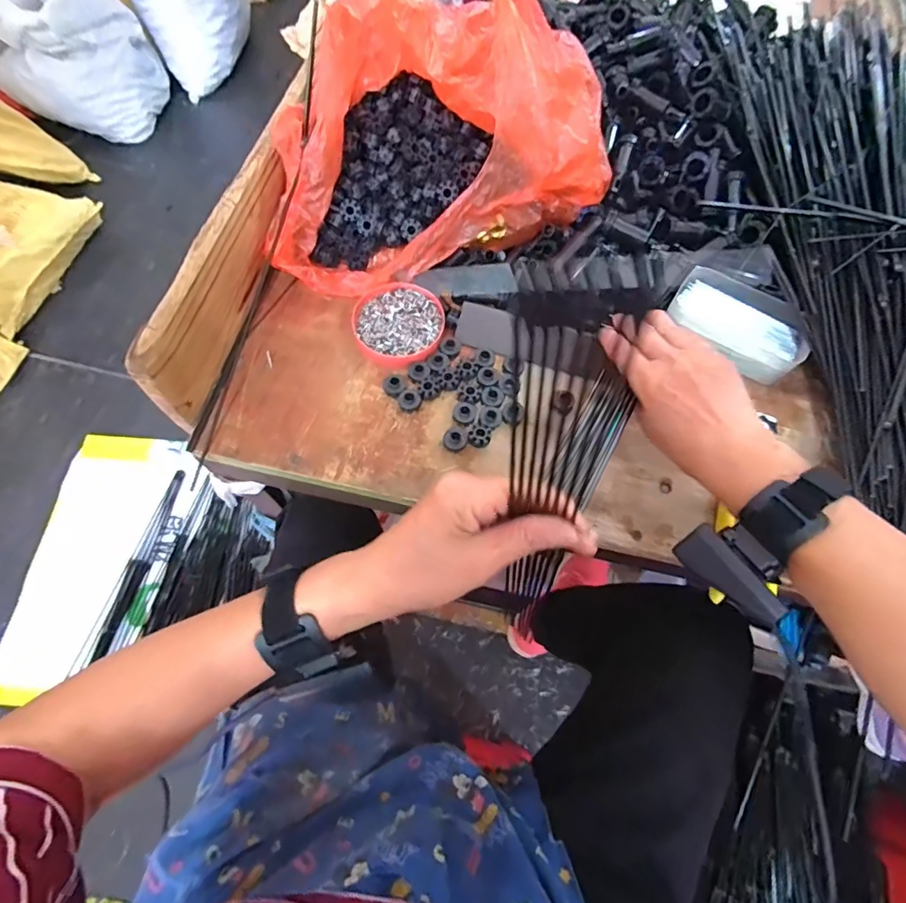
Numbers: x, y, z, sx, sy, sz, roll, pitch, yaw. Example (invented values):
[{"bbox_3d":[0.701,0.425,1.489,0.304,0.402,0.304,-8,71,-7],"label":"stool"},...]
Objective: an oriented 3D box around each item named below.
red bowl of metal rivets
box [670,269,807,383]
[{"bbox_3d":[-0.050,-0.117,0.442,0.079,0.016,0.080,1,66,-2],"label":"red bowl of metal rivets"},{"bbox_3d":[0.259,-0.119,0.442,0.118,0.032,0.057,41,71,14],"label":"box"}]

